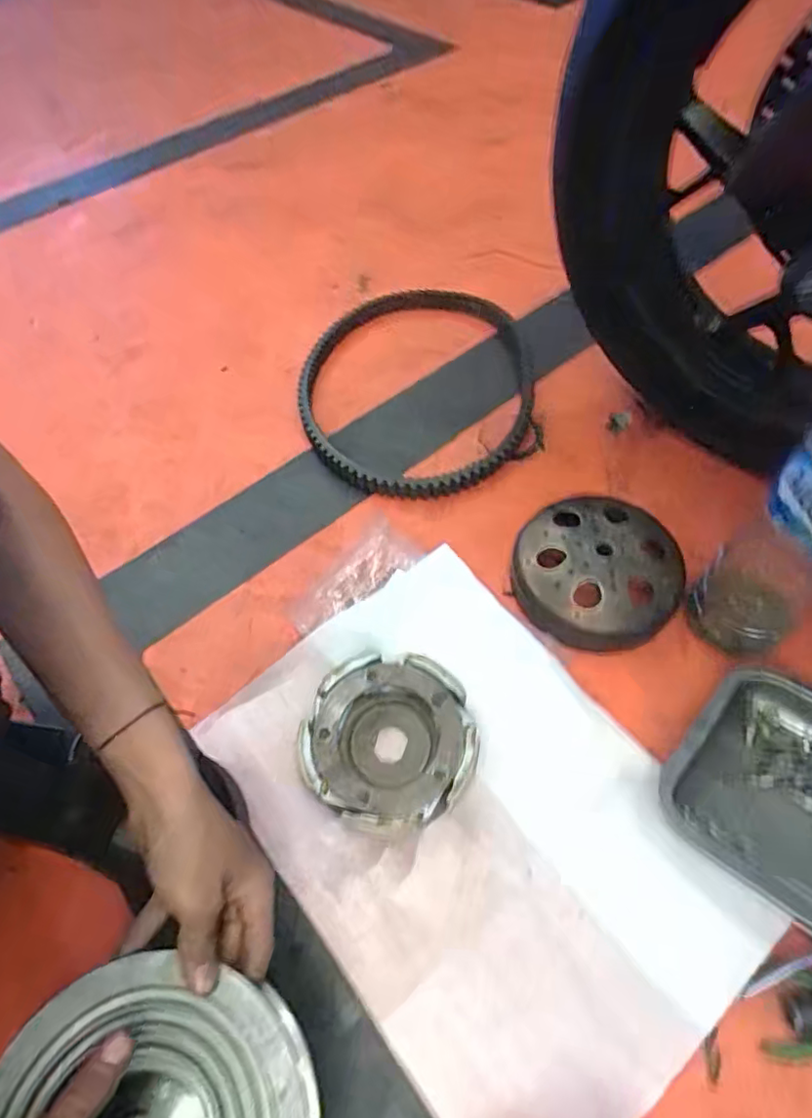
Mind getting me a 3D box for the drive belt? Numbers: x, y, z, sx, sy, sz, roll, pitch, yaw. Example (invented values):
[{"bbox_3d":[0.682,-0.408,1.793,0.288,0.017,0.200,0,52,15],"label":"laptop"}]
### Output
[{"bbox_3d":[0.015,-0.224,0.717,0.276,0.023,0.359,2,58,4],"label":"drive belt"}]

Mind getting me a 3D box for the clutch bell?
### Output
[{"bbox_3d":[0.181,0.009,0.557,0.148,0.040,0.144,-1,58,2],"label":"clutch bell"}]

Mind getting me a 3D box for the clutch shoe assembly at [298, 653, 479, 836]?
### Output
[{"bbox_3d":[-0.012,0.148,0.486,0.134,0.031,0.136,-1,58,2],"label":"clutch shoe assembly"}]

